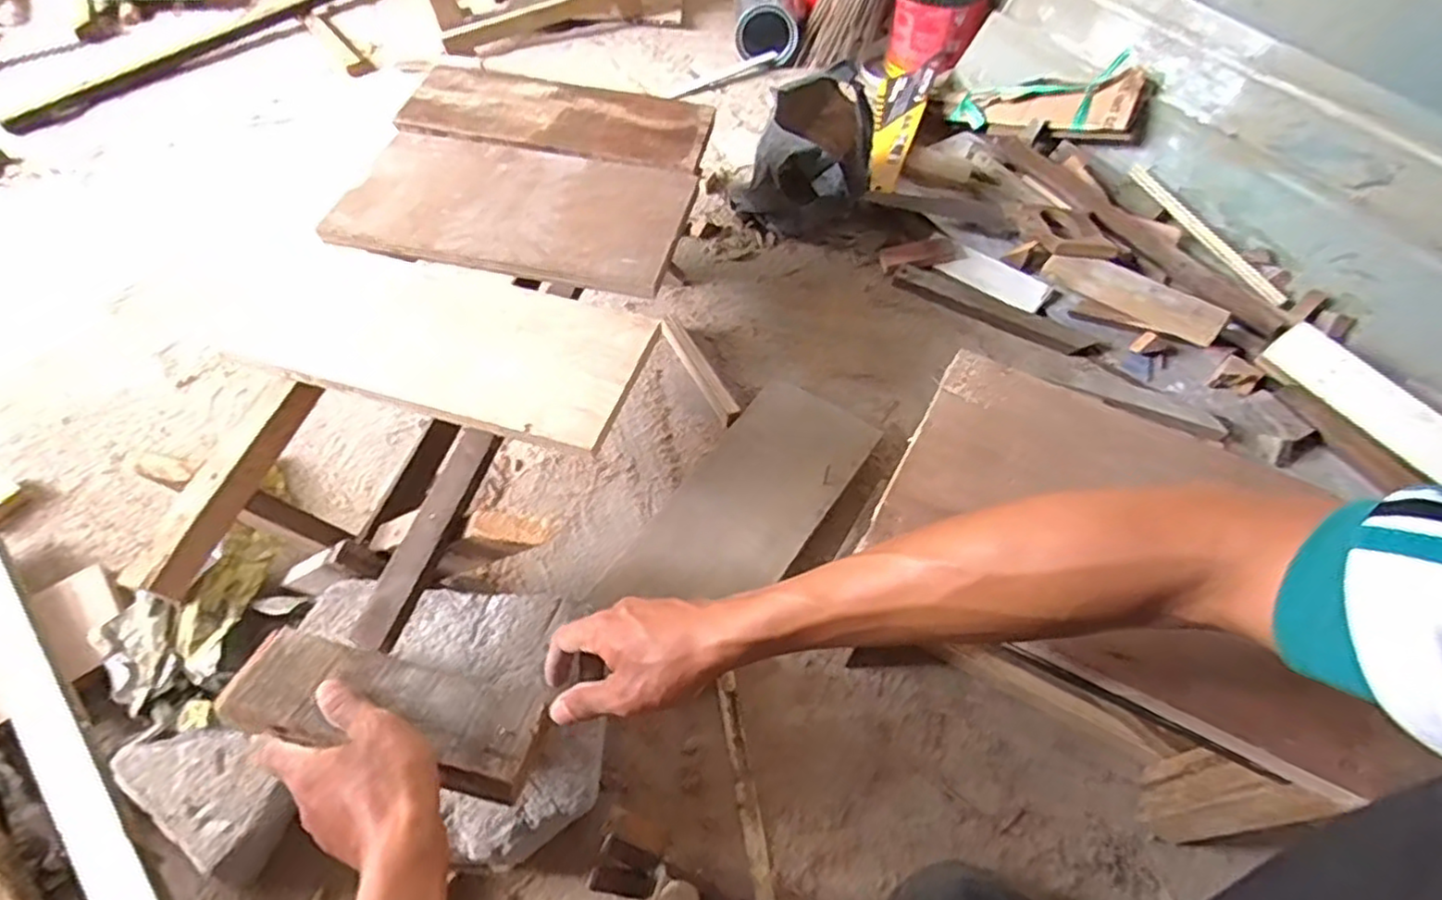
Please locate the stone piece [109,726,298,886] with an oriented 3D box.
[{"bbox_3d":[-0.391,0.258,0.538,0.144,0.034,0.080,29,60,17],"label":"stone piece"}]

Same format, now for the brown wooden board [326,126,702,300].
[{"bbox_3d":[-0.206,-0.251,0.712,0.339,0.020,0.184,11,56,6],"label":"brown wooden board"}]

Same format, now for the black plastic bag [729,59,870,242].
[{"bbox_3d":[0.115,-0.395,0.952,0.170,0.194,0.232,14,56,8],"label":"black plastic bag"}]

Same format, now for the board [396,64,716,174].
[{"bbox_3d":[-0.186,-0.383,0.803,0.346,0.014,0.127,13,56,7],"label":"board"}]

